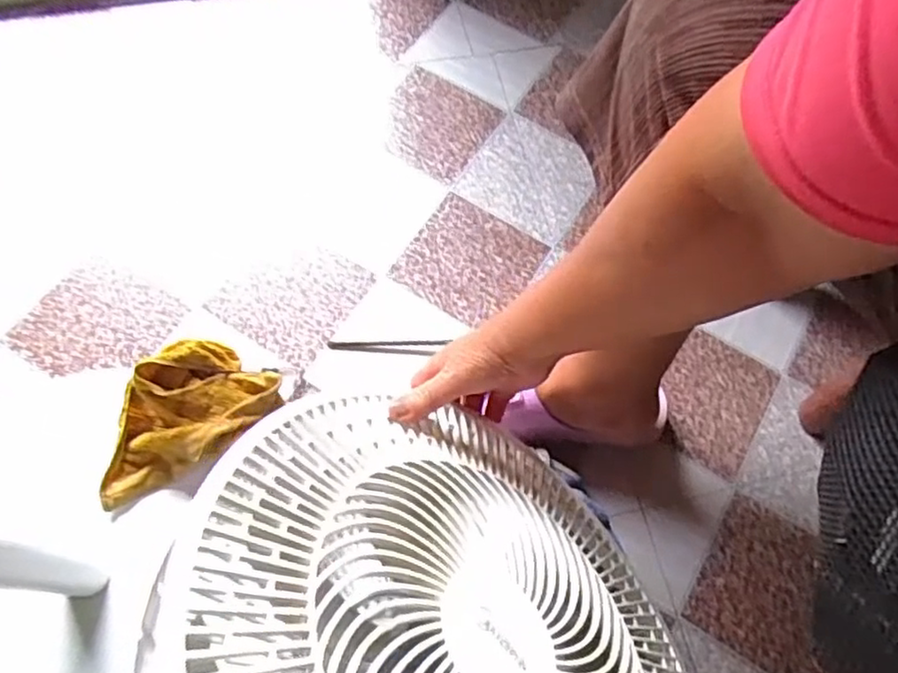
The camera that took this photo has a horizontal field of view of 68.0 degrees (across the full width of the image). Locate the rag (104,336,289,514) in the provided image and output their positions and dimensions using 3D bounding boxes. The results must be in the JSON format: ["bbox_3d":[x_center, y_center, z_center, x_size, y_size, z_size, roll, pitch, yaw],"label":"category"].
[{"bbox_3d":[-0.237,0.070,0.578,0.172,0.069,0.108,-32,71,-16],"label":"rag"}]

